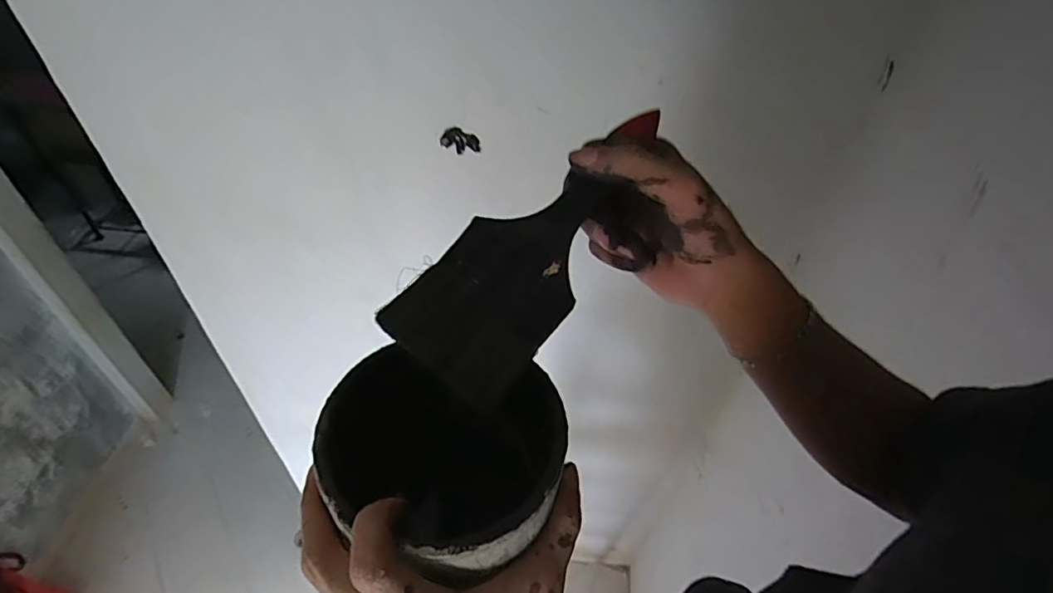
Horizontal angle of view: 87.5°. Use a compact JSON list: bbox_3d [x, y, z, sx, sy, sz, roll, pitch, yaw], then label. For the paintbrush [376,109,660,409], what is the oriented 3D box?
[{"bbox_3d":[0.010,-0.018,0.286,0.165,0.074,0.018,-39,10,3],"label":"paintbrush"}]

